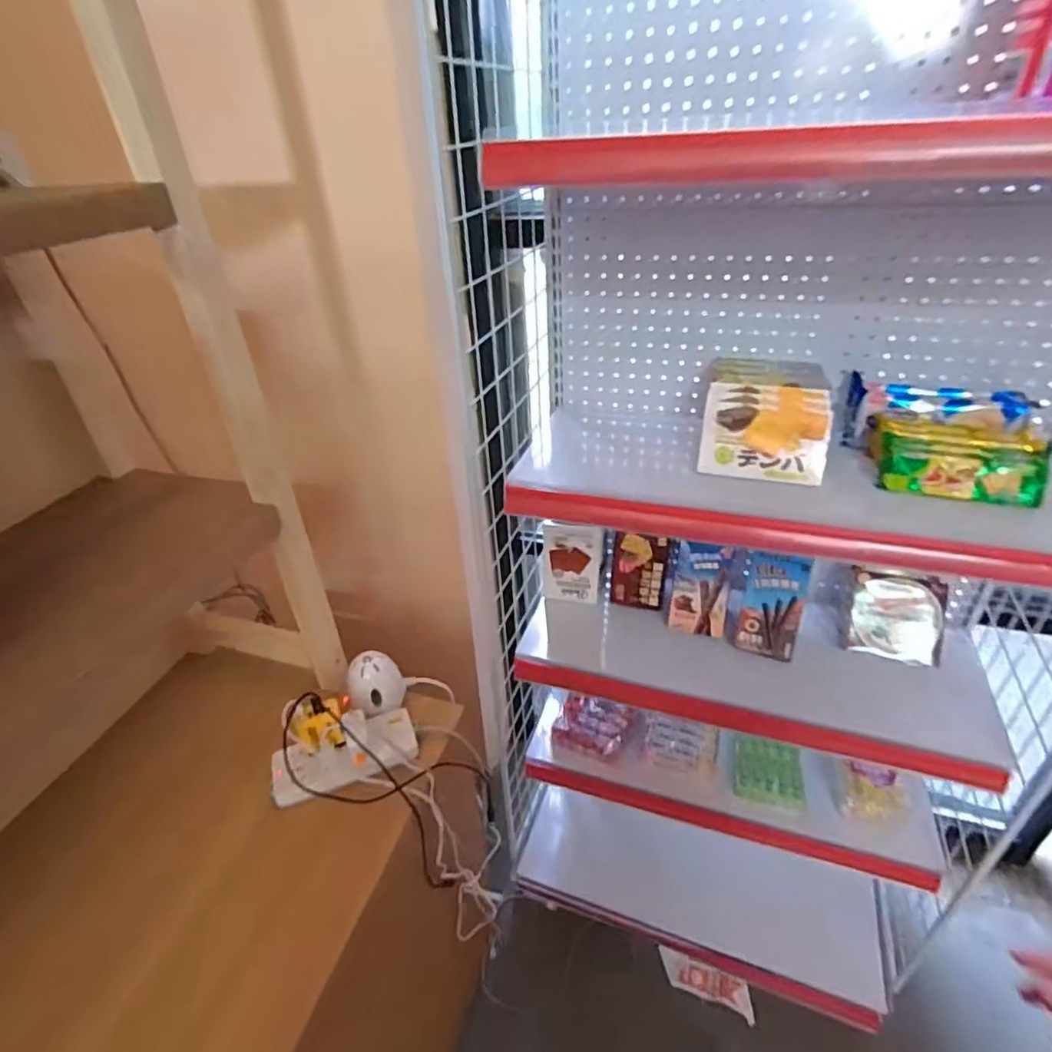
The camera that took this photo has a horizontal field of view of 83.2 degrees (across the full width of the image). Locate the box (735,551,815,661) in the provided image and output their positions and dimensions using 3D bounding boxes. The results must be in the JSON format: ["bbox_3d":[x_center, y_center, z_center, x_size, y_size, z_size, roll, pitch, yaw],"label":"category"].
[{"bbox_3d":[0.376,0.121,0.901,0.088,0.155,0.015,10,3,23],"label":"box"}]

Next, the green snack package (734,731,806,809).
[{"bbox_3d":[0.415,0.417,1.014,0.111,0.026,0.108,5,39,14],"label":"green snack package"}]

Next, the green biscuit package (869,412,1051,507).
[{"bbox_3d":[0.518,-0.085,0.714,0.174,0.043,0.133,8,40,18],"label":"green biscuit package"}]

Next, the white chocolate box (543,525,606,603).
[{"bbox_3d":[0.079,0.064,0.994,0.104,0.144,0.017,4,24,15],"label":"white chocolate box"}]

